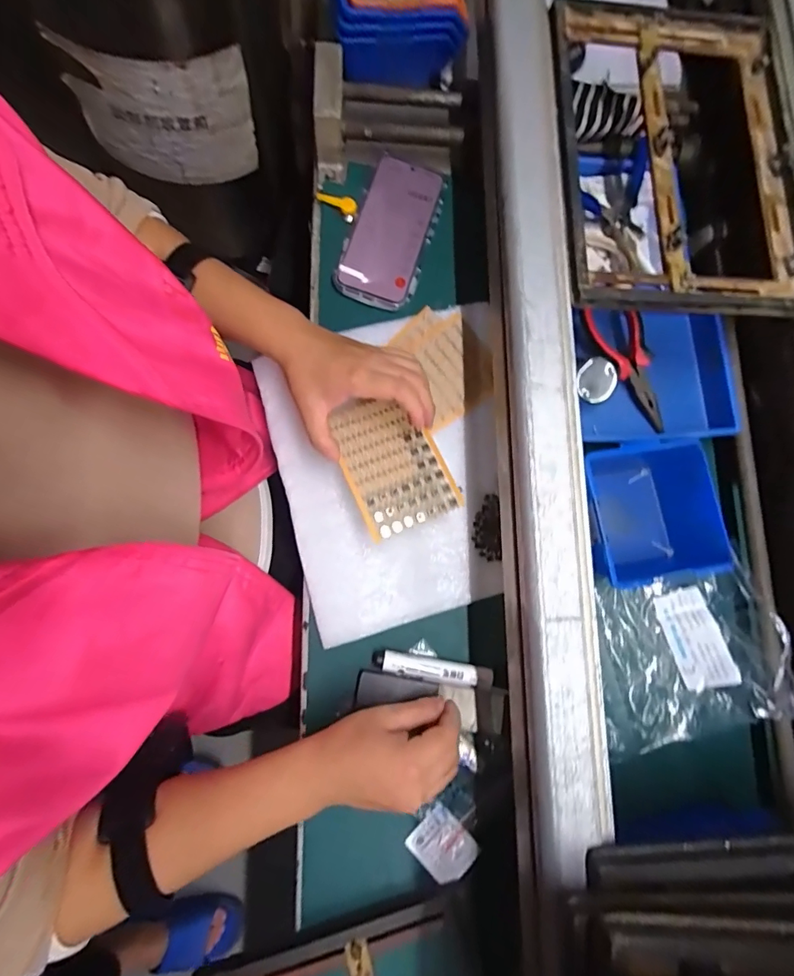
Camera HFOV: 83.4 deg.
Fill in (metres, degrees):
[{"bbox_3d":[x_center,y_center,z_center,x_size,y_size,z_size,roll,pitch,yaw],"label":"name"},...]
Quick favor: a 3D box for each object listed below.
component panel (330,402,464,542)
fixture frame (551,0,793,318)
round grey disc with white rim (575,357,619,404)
[{"bbox_3d":[-0.004,-0.024,0.390,0.085,0.019,0.120,-23,81,-5],"label":"component panel"},{"bbox_3d":[0.246,-0.293,0.389,0.217,0.034,0.299,0,80,-7],"label":"fixture frame"},{"bbox_3d":[0.189,-0.102,0.421,0.043,0.008,0.043,-3,104,-10],"label":"round grey disc with white rim"}]

